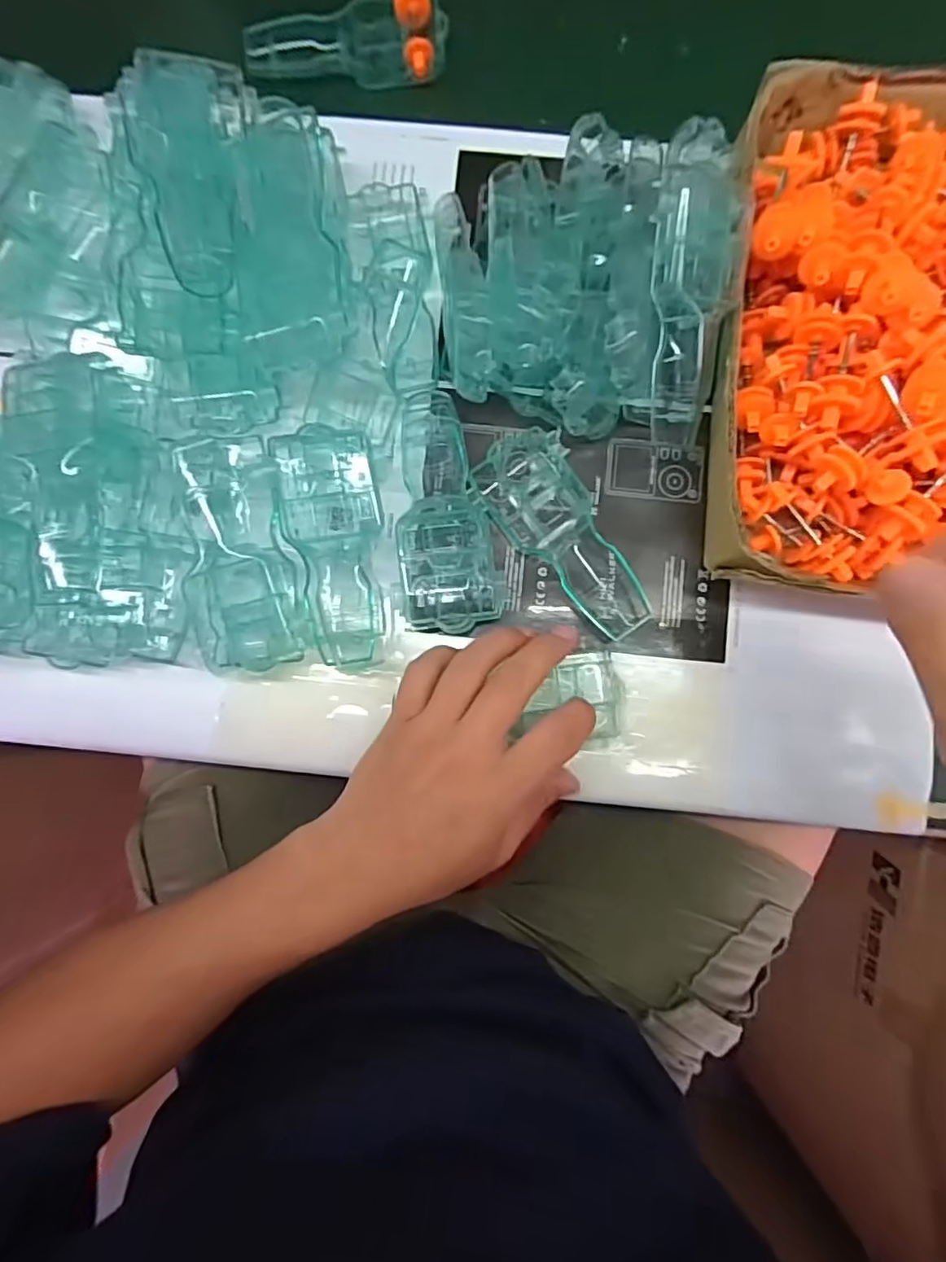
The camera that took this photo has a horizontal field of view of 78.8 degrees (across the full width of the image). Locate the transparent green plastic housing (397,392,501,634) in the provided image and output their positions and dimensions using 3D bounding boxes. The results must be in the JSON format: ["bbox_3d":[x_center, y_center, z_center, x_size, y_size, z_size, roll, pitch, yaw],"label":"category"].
[{"bbox_3d":[-0.017,-0.069,0.317,0.053,0.036,0.138,-7,83,0],"label":"transparent green plastic housing"}]

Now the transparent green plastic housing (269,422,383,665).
[{"bbox_3d":[-0.073,-0.044,0.310,0.046,0.033,0.122,-5,101,1],"label":"transparent green plastic housing"}]

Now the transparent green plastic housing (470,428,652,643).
[{"bbox_3d":[0.054,-0.056,0.325,0.053,0.014,0.126,-38,84,-3],"label":"transparent green plastic housing"}]

